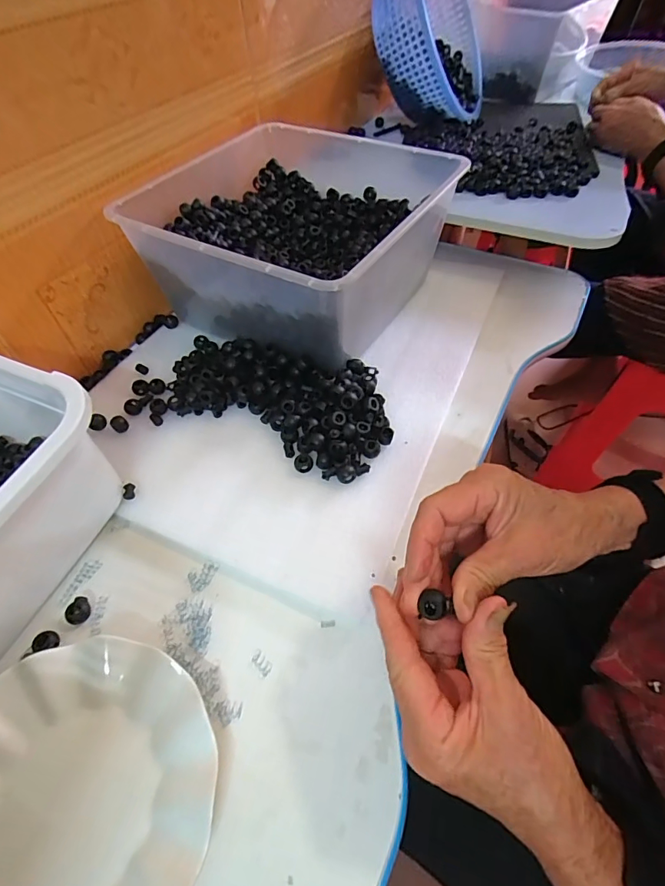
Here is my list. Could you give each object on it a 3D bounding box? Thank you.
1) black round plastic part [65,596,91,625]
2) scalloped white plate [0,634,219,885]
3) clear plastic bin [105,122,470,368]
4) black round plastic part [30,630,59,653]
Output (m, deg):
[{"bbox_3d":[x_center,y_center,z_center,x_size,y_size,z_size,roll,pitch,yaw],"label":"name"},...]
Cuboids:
[{"bbox_3d":[-0.200,0.132,0.346,0.017,0.008,0.018,-1,52,2],"label":"black round plastic part"},{"bbox_3d":[-0.160,0.217,0.271,0.181,0.020,0.167,-1,52,2],"label":"scalloped white plate"},{"bbox_3d":[-0.037,-0.251,0.531,0.297,0.129,0.317,25,59,20],"label":"clear plastic bin"},{"bbox_3d":[-0.215,0.149,0.331,0.021,0.008,0.016,11,55,7],"label":"black round plastic part"}]

